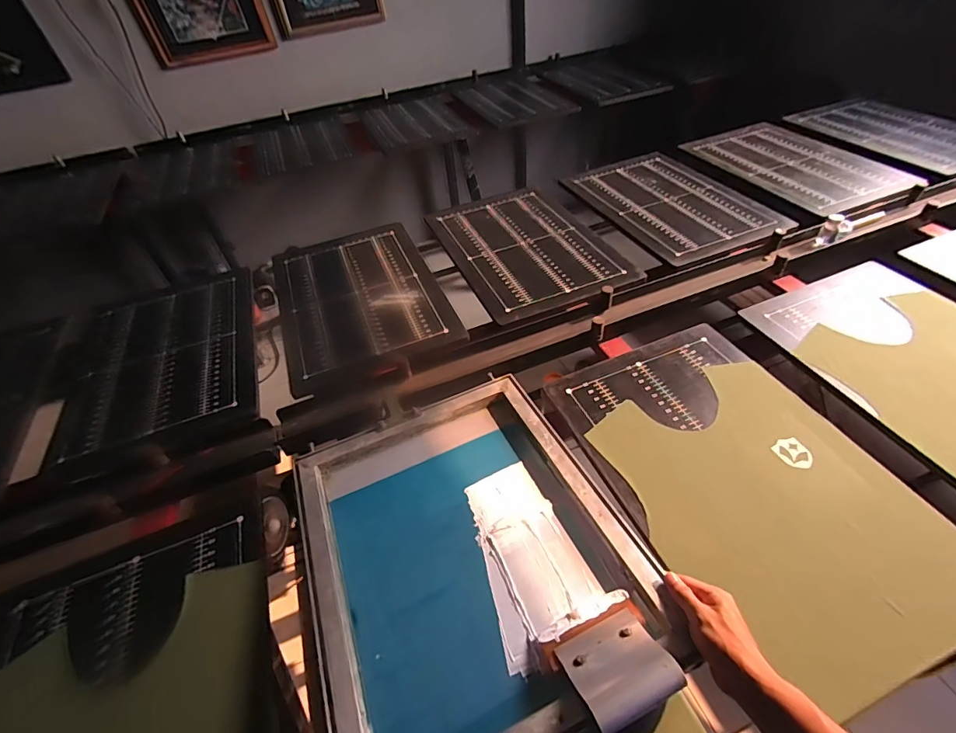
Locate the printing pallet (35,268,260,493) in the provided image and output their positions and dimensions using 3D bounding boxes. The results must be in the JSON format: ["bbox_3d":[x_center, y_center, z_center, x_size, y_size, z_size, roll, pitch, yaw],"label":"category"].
[{"bbox_3d":[-0.726,-0.017,1.041,0.400,0.041,0.613,-18,48,-13],"label":"printing pallet"}]

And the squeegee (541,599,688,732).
[{"bbox_3d":[0.147,0.326,0.486,0.115,0.030,0.112,-21,19,-12],"label":"squeegee"}]

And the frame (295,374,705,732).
[{"bbox_3d":[-0.022,0.243,0.628,0.407,0.050,0.504,-22,44,-12],"label":"frame"}]

